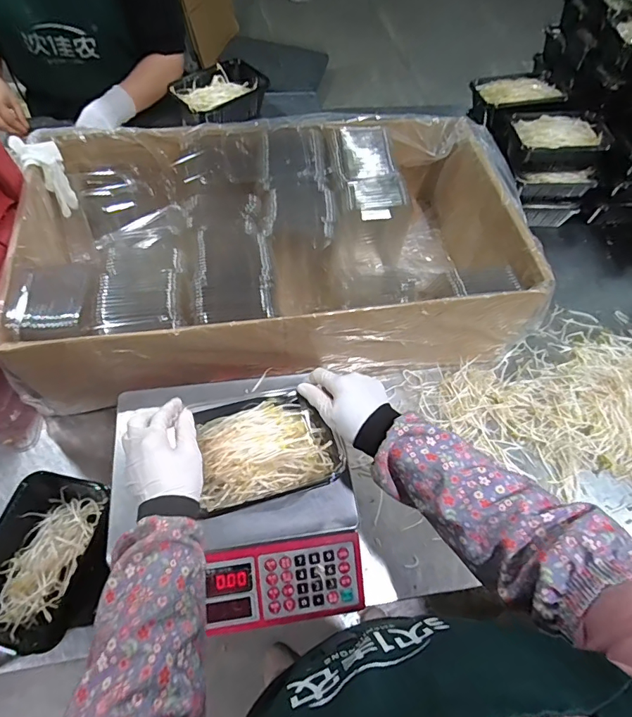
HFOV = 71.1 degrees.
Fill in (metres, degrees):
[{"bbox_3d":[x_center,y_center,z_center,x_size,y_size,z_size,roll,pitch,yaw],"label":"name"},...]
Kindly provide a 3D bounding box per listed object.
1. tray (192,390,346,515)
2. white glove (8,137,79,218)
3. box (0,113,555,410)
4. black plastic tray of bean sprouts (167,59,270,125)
[{"bbox_3d":[-0.065,0.100,0.518,0.165,0.044,0.124,-15,62,-12],"label":"tray"},{"bbox_3d":[-0.429,-0.301,0.715,0.062,0.134,0.050,-39,26,-23],"label":"white glove"},{"bbox_3d":[-0.060,-0.180,0.751,0.748,0.197,0.435,-6,61,-8],"label":"box"},{"bbox_3d":[-0.191,-0.523,0.889,0.182,0.060,0.117,-38,69,-22],"label":"black plastic tray of bean sprouts"}]

